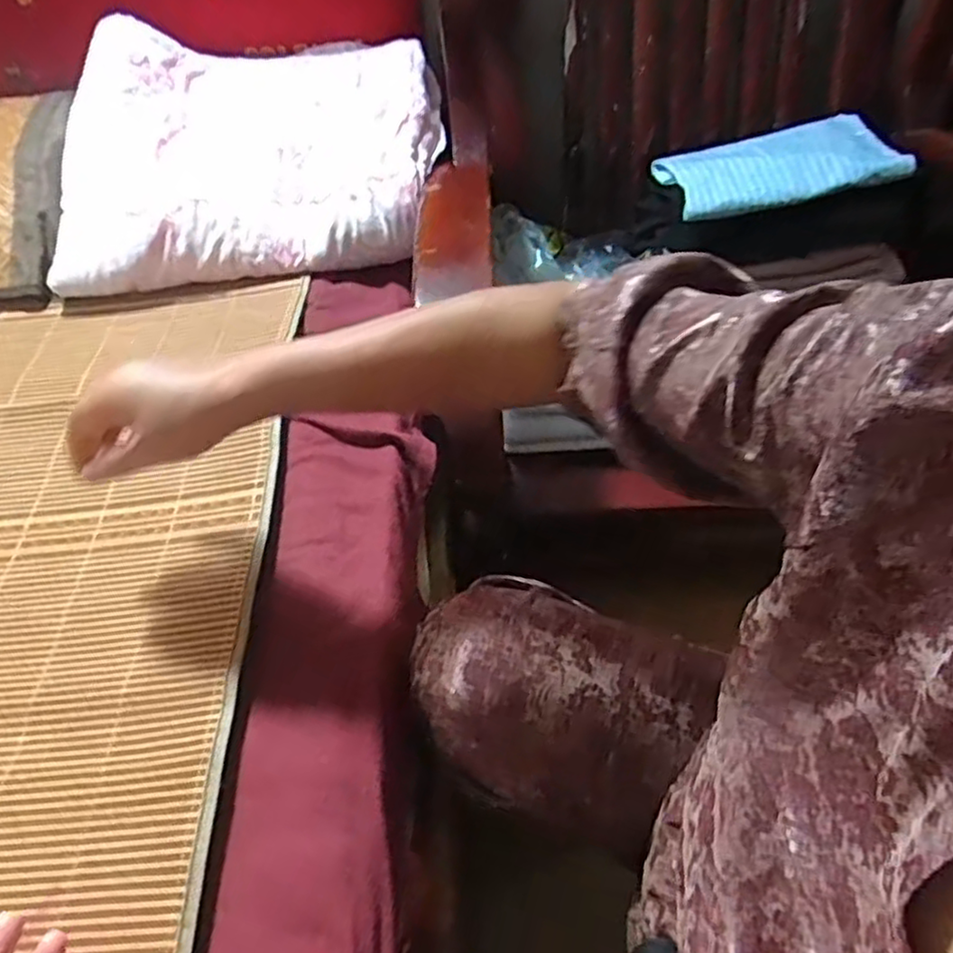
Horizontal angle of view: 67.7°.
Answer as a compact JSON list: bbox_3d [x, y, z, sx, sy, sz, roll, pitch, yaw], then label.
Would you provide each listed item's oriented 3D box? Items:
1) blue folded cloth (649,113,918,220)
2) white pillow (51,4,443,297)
[{"bbox_3d":[0.345,-0.364,0.821,0.241,0.052,0.180,-4,51,1],"label":"blue folded cloth"},{"bbox_3d":[-0.264,-0.399,0.848,0.424,0.107,0.367,-2,61,-2],"label":"white pillow"}]

